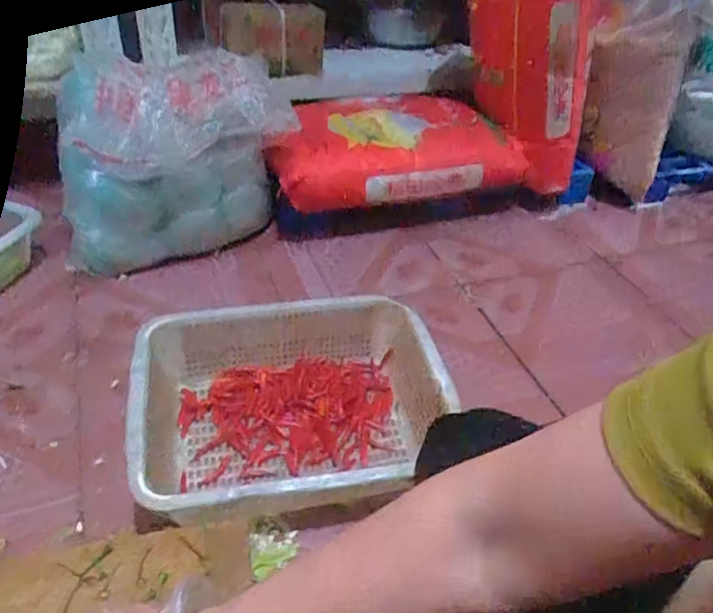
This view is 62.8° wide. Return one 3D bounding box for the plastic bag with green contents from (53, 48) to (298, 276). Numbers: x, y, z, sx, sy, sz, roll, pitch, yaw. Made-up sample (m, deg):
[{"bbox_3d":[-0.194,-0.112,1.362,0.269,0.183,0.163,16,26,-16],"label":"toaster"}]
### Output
[{"bbox_3d":[-0.381,-0.299,1.244,0.471,0.405,0.232,-7,42,-14],"label":"plastic bag with green contents"}]

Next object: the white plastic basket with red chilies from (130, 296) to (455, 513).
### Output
[{"bbox_3d":[-0.096,0.168,0.965,0.502,0.147,0.388,-5,42,-12],"label":"white plastic basket with red chilies"}]

